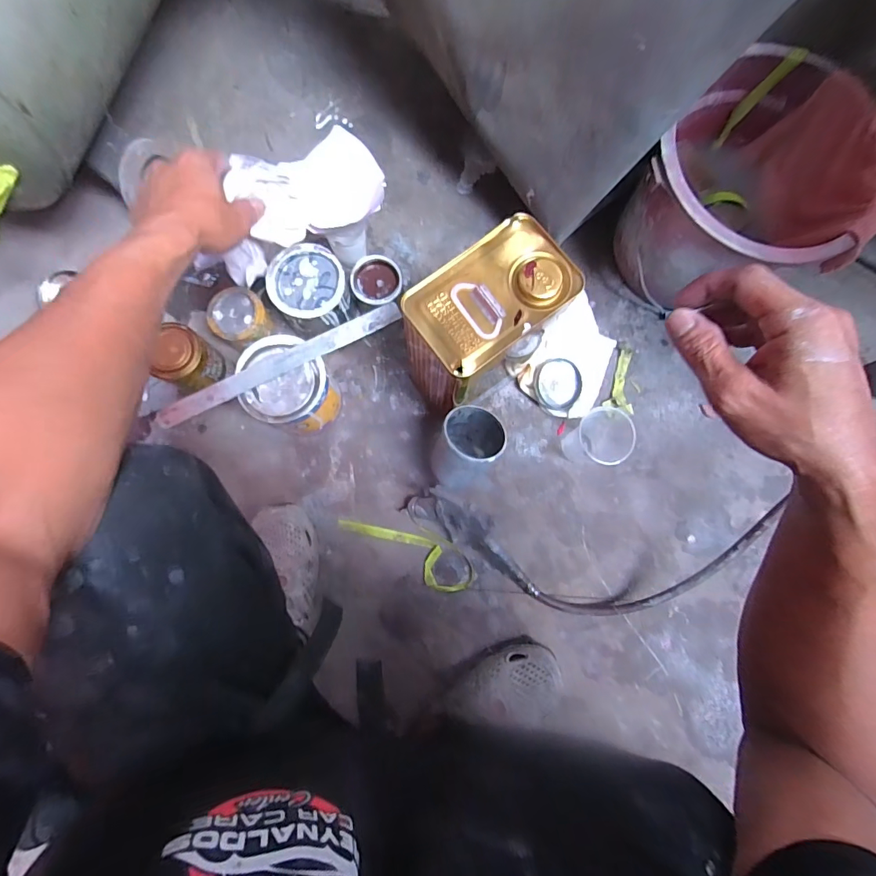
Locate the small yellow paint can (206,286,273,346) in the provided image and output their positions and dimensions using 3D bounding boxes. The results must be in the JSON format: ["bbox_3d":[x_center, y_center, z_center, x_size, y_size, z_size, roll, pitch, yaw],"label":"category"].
[{"bbox_3d":[-0.280,-0.166,0.641,0.078,0.069,0.085,-40,86,-8],"label":"small yellow paint can"}]

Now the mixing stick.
[{"bbox_3d":[-0.185,-0.092,0.532,0.303,0.008,0.025,-27,81,-7],"label":"mixing stick"}]

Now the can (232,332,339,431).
[{"bbox_3d":[-0.191,-0.063,0.596,0.100,0.143,0.108,0,82,-3],"label":"can"}]

